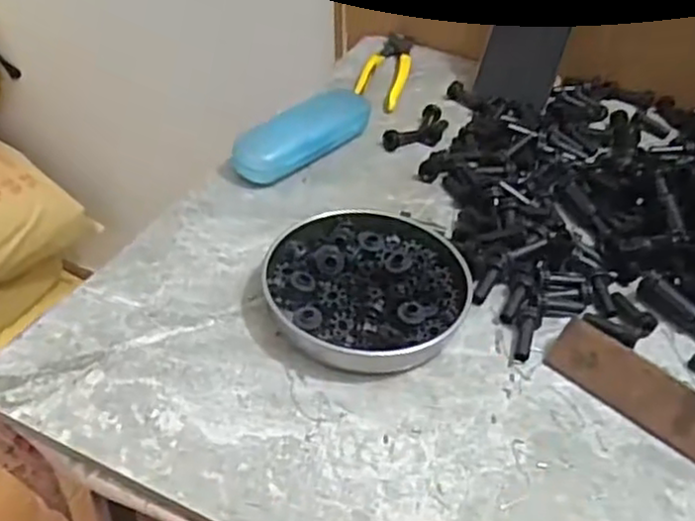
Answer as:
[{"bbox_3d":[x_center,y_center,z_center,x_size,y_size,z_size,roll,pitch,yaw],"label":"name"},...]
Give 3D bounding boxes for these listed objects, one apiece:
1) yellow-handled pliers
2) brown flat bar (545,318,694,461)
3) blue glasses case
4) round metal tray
[{"bbox_3d":[0.042,-0.199,0.759,0.045,0.016,0.152,13,42,9],"label":"yellow-handled pliers"},{"bbox_3d":[0.203,0.095,0.429,0.178,0.035,0.004,35,9,30],"label":"brown flat bar"},{"bbox_3d":[-0.035,-0.110,0.633,0.048,0.036,0.148,35,49,30],"label":"blue glasses case"},{"bbox_3d":[0.015,0.013,0.500,0.135,0.024,0.141,3,41,-2],"label":"round metal tray"}]

